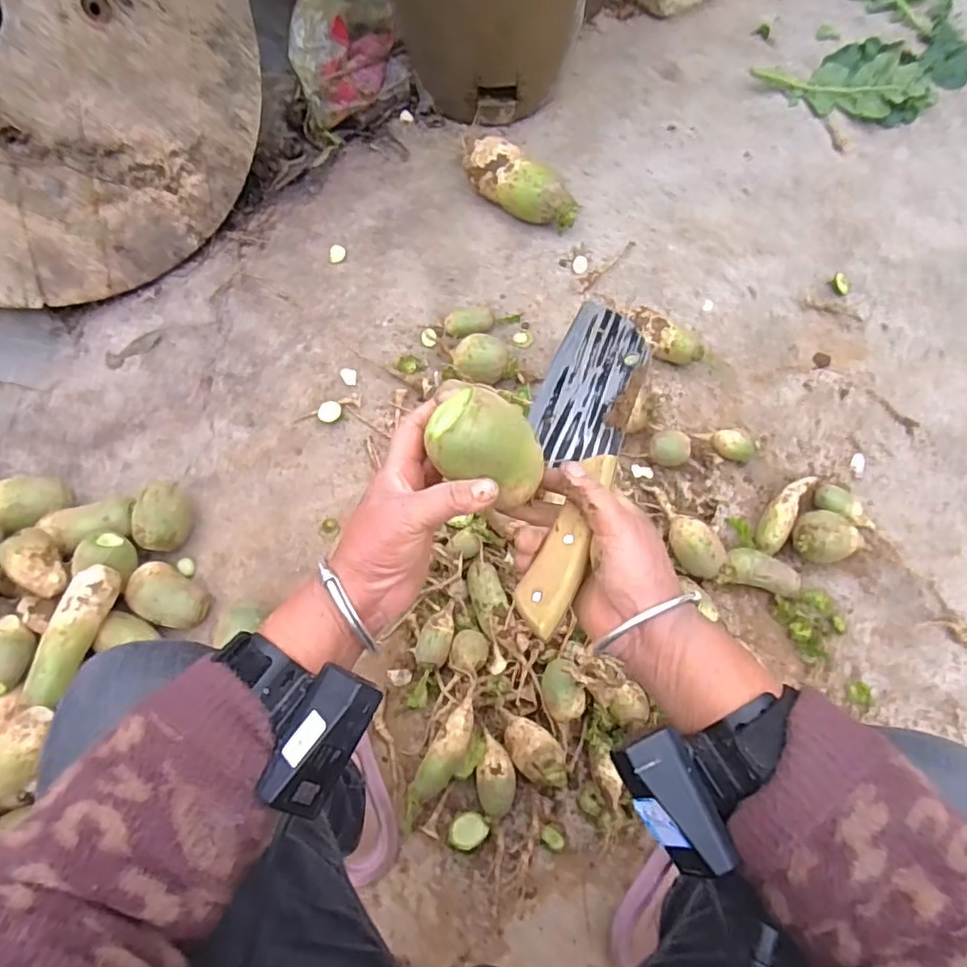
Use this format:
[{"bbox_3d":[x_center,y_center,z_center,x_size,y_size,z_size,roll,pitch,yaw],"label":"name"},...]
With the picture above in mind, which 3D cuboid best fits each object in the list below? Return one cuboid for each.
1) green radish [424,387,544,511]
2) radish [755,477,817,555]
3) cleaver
[{"bbox_3d":[0.002,-0.021,0.359,0.068,0.054,0.049,13,67,5],"label":"green radish"},{"bbox_3d":[0.414,0.043,0.842,0.044,0.046,0.131,28,70,11],"label":"radish"},{"bbox_3d":[0.068,-0.022,0.418,0.075,0.027,0.262,-2,56,27],"label":"cleaver"}]

